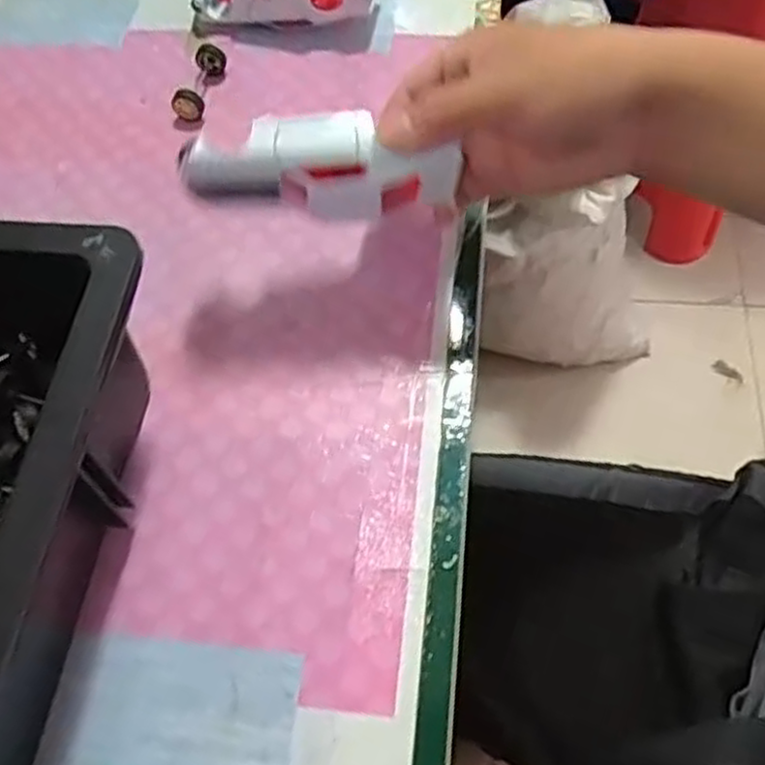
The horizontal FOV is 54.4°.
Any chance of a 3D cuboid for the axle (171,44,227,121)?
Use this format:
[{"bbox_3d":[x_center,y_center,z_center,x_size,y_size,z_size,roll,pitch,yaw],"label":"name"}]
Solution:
[{"bbox_3d":[-0.119,-0.195,0.481,0.020,0.017,0.058,9,62,8],"label":"axle"}]

